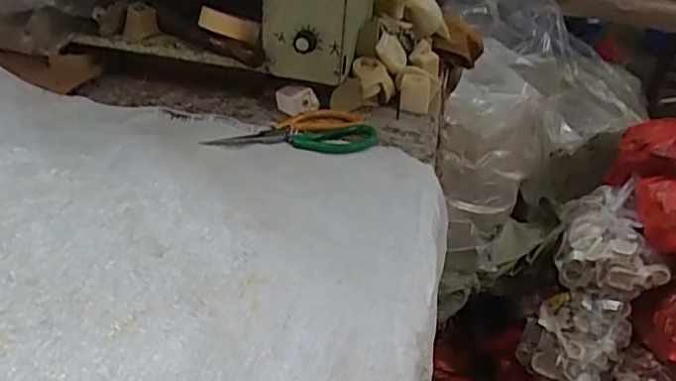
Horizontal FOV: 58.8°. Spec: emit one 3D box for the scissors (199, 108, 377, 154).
[{"bbox_3d":[-0.051,-0.072,0.691,0.183,0.009,0.090,-1,32,-10],"label":"scissors"}]

